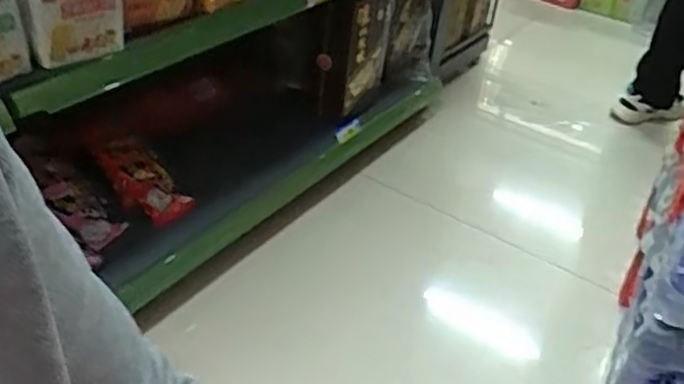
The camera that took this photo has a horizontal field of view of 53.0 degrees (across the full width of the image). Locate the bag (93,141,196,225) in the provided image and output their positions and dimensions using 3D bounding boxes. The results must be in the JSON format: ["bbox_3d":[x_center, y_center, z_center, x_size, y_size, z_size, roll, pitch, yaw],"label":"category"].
[{"bbox_3d":[-0.371,-0.020,1.278,0.193,0.068,0.088,45,42,0],"label":"bag"}]

